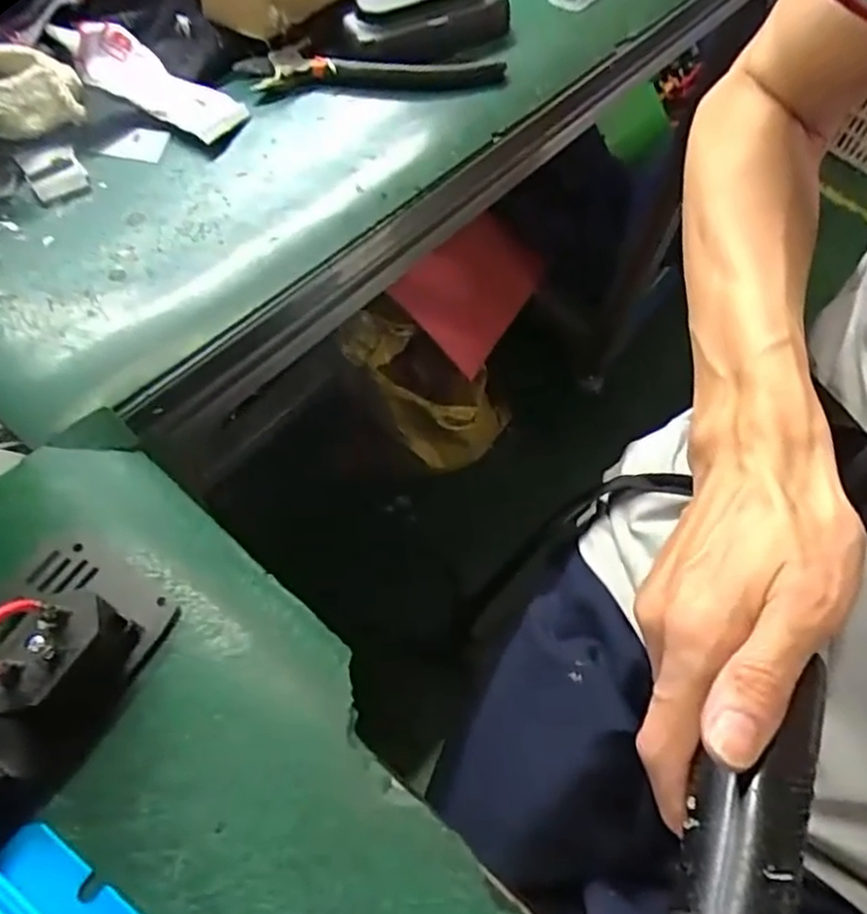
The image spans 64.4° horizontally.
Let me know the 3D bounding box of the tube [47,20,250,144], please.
[{"bbox_3d":[-0.154,-0.200,0.362,0.110,0.014,0.030,28,83,5],"label":"tube"}]

